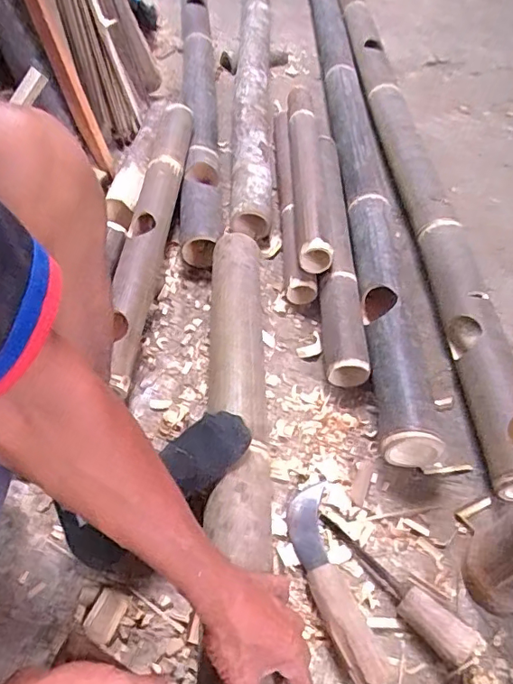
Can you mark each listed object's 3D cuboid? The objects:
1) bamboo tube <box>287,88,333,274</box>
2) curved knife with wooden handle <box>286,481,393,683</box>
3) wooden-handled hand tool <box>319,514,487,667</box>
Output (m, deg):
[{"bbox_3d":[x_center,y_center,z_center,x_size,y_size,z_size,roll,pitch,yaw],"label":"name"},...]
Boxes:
[{"bbox_3d":[0.096,-0.338,0.970,0.063,0.050,0.510,1,52,-2],"label":"bamboo tube"},{"bbox_3d":[0.085,0.269,0.591,0.058,0.044,0.225,-10,53,-10],"label":"curved knife with wooden handle"},{"bbox_3d":[0.154,0.276,0.585,0.214,0.046,0.051,35,58,22],"label":"wooden-handled hand tool"}]

